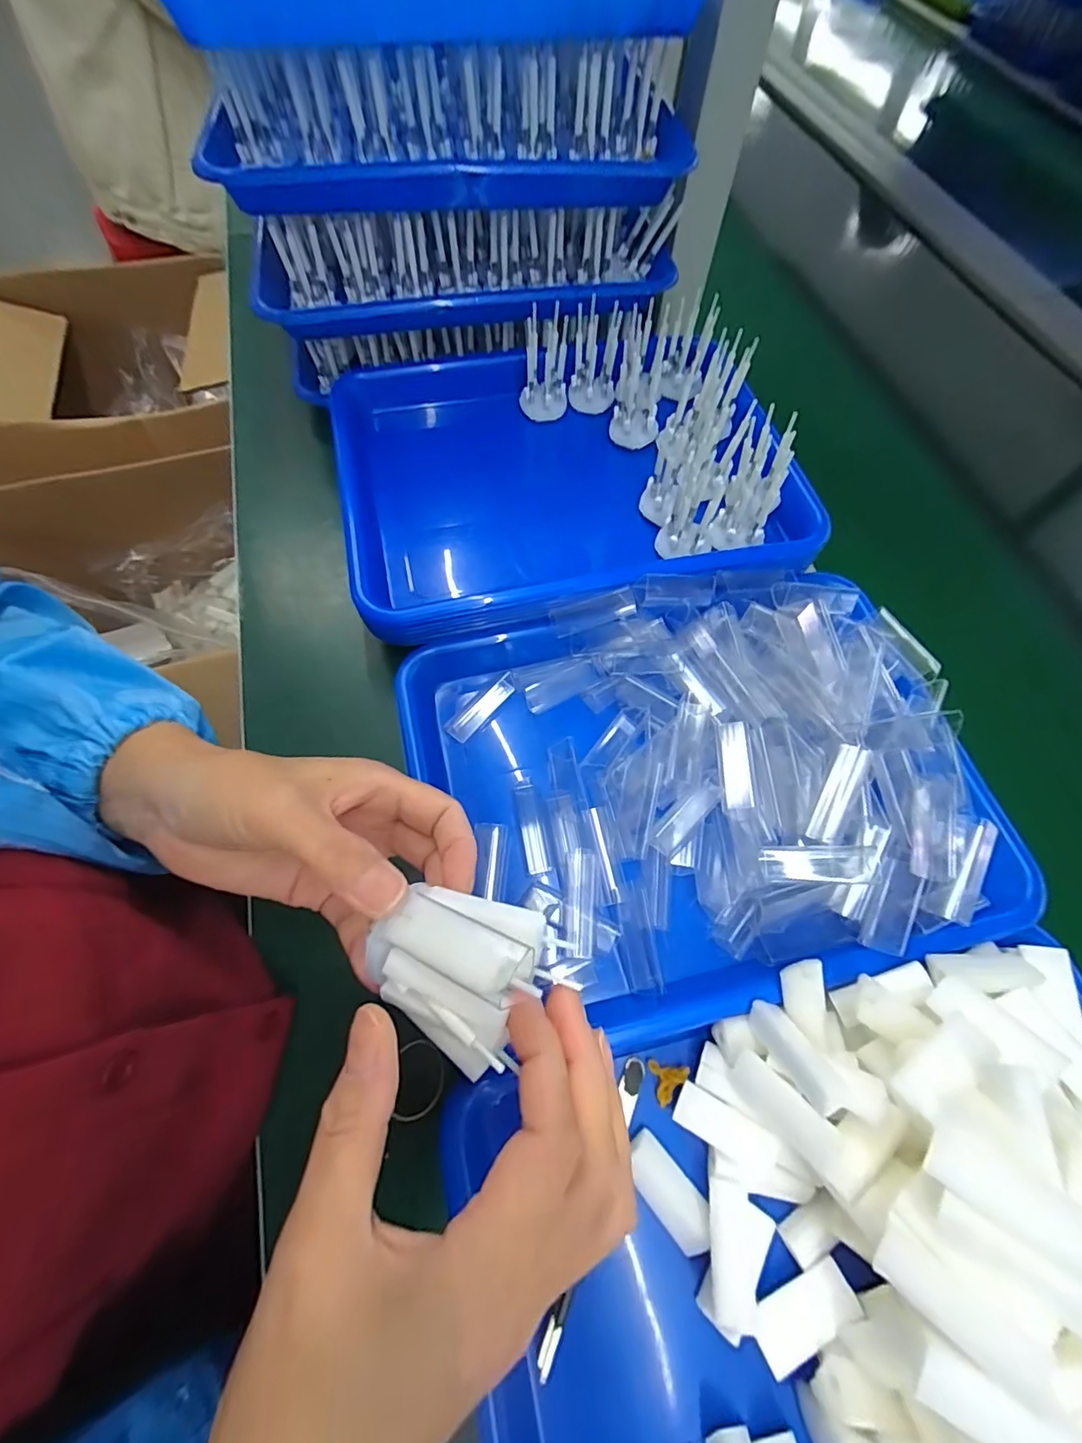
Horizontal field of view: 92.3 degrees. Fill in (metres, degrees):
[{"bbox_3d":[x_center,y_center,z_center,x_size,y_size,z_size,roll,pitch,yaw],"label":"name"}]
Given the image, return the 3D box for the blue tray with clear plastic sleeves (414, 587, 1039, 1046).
[{"bbox_3d":[0.089,0.031,0.316,0.327,0.061,0.243,-11,66,-7],"label":"blue tray with clear plastic sleeves"}]

